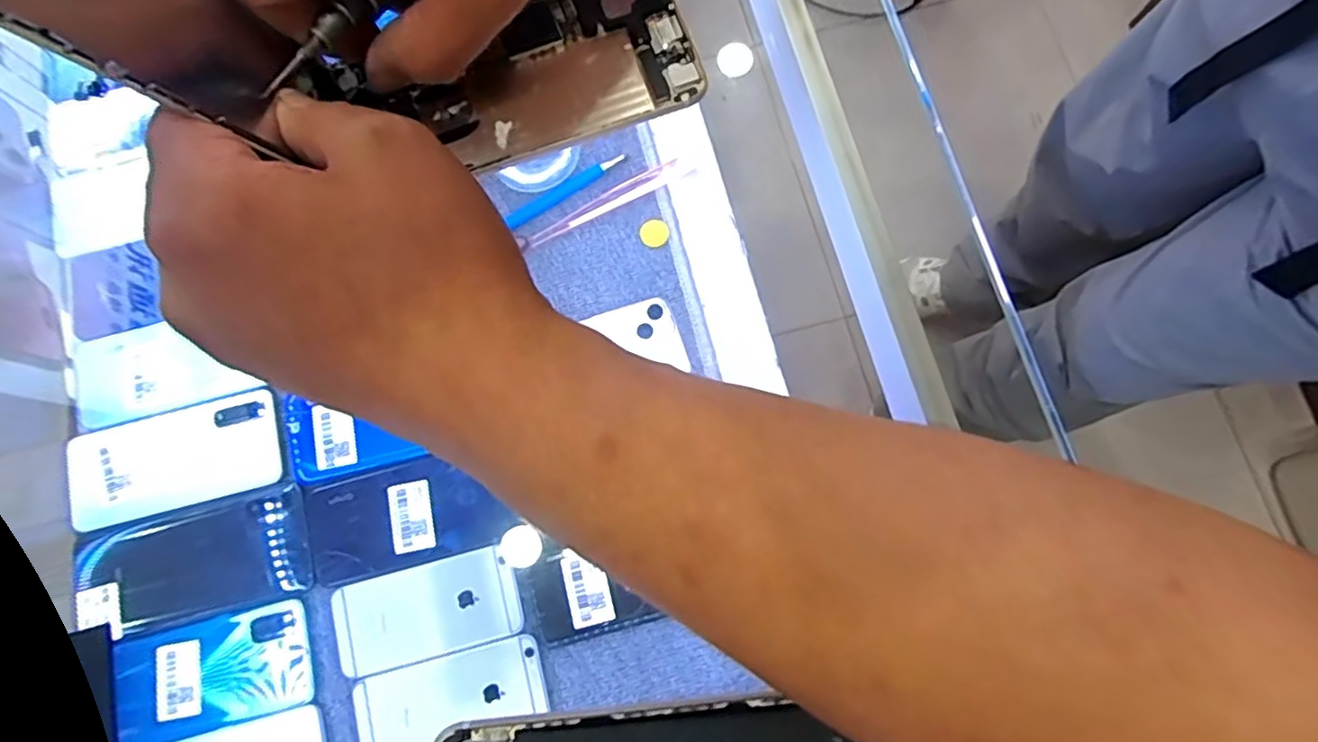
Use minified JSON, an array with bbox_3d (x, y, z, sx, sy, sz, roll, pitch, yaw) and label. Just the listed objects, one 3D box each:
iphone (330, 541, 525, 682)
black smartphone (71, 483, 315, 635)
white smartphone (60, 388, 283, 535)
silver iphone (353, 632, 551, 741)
[{"bbox_3d":[-0.171,0.176,0.473,0.133,0.004,0.067,-16,78,-2],"label":"iphone"},{"bbox_3d":[-0.350,0.142,0.479,0.173,0.011,0.077,-14,78,-2],"label":"black smartphone"},{"bbox_3d":[-0.379,0.070,0.498,0.162,0.013,0.077,-16,78,-2],"label":"white smartphone"},{"bbox_3d":[-0.149,0.236,0.457,0.134,0.004,0.062,-16,78,-2],"label":"silver iphone"}]

